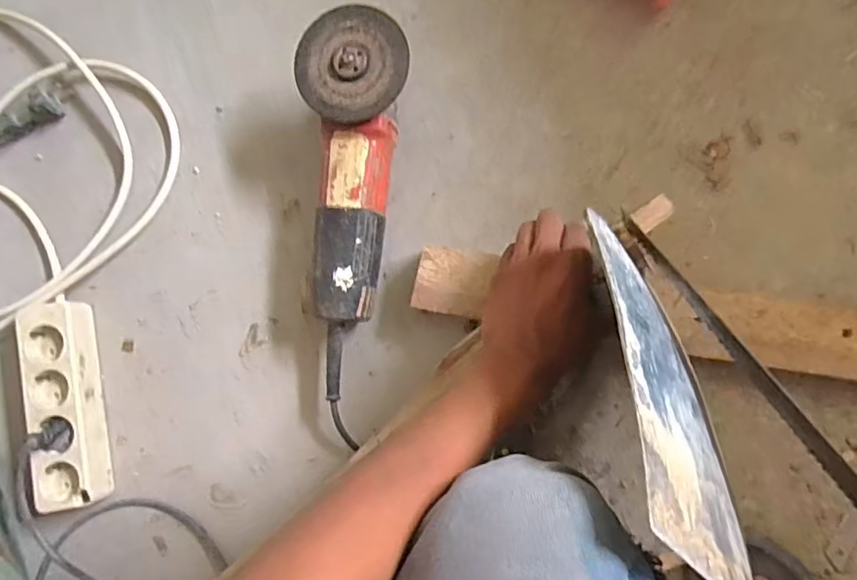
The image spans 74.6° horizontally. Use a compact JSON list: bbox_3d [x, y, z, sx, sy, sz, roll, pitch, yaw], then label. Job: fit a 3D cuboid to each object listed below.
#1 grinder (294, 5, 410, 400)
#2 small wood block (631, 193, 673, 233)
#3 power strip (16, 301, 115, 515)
[{"bbox_3d":[-0.056,-0.074,0.511,0.095,0.086,0.332,-3,85,9],"label":"grinder"},{"bbox_3d":[0.167,-0.058,0.417,0.030,0.010,0.017,-38,81,5],"label":"small wood block"},{"bbox_3d":[-0.362,0.113,0.563,0.059,0.046,0.202,-13,85,8],"label":"power strip"}]

